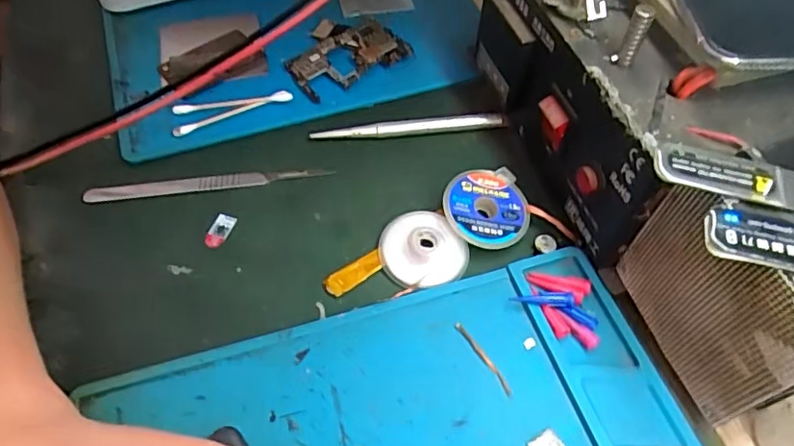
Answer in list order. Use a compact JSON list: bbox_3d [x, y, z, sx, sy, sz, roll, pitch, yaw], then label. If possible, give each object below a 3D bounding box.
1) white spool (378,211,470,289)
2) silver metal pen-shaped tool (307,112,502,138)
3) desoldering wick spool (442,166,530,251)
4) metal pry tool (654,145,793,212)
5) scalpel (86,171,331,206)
[{"bbox_3d":[0.012,0.013,0.279,0.037,0.009,0.042,-29,60,-20],"label":"white spool"},{"bbox_3d":[0.007,-0.058,0.330,0.113,0.007,0.010,-4,54,-3],"label":"silver metal pen-shaped tool"},{"bbox_3d":[0.047,-0.007,0.293,0.046,0.008,0.046,5,62,-9],"label":"desoldering wick spool"},{"bbox_3d":[0.126,-0.015,0.197,0.070,0.004,0.018,13,65,3],"label":"metal pry tool"},{"bbox_3d":[-0.104,-0.023,0.308,0.130,0.006,0.011,-8,55,-6],"label":"scalpel"}]

